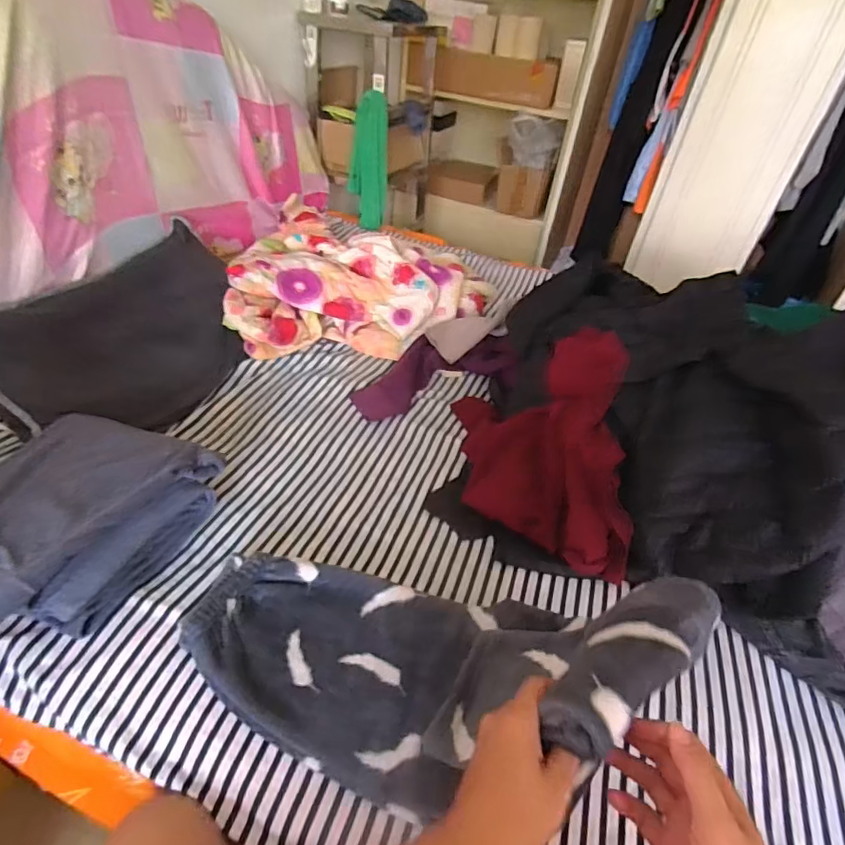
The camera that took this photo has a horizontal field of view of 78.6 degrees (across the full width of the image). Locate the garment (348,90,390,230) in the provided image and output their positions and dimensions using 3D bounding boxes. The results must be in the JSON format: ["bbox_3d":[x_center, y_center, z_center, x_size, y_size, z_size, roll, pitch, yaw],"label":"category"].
[{"bbox_3d":[-0.164,-0.800,1.597,0.113,0.365,0.069,-5,42,-15],"label":"garment"}]

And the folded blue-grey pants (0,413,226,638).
[{"bbox_3d":[-0.467,0.120,0.701,0.235,0.122,0.313,15,41,8],"label":"folded blue-grey pants"}]

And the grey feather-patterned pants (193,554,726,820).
[{"bbox_3d":[0.013,0.251,0.571,0.534,0.201,0.253,-9,31,30],"label":"grey feather-patterned pants"}]

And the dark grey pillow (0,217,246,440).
[{"bbox_3d":[-0.560,-0.190,1.051,0.348,0.129,0.585,45,44,-17],"label":"dark grey pillow"}]

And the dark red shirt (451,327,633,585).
[{"bbox_3d":[0.198,0.025,0.859,0.232,0.231,0.403,9,40,1],"label":"dark red shirt"}]

